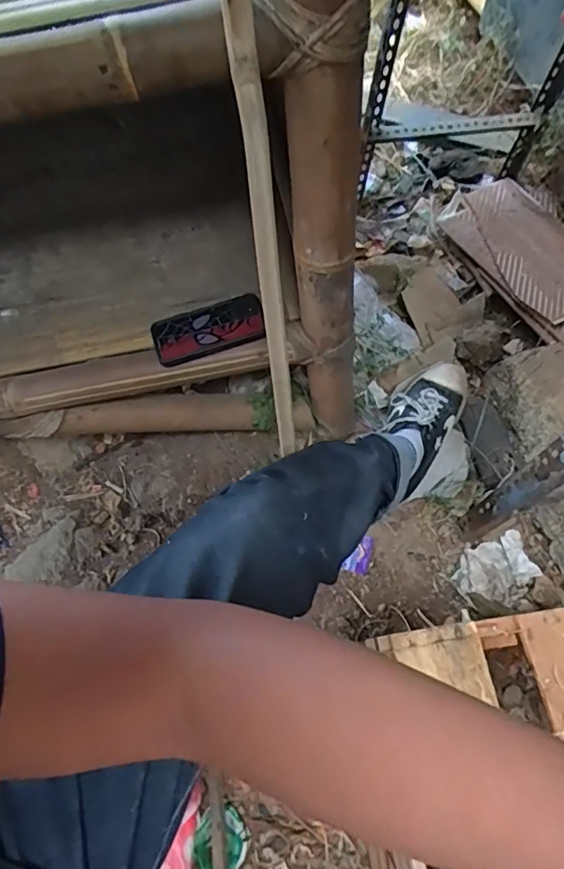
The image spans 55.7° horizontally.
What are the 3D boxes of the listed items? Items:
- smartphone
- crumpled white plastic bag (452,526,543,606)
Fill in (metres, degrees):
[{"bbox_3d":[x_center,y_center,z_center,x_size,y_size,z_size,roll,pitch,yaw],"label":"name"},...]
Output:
[{"bbox_3d":[-0.109,-0.157,0.788,0.161,0.013,0.082,-16,70,-5],"label":"smartphone"},{"bbox_3d":[0.358,0.230,0.889,0.137,0.027,0.101,-20,63,-10],"label":"crumpled white plastic bag"}]

